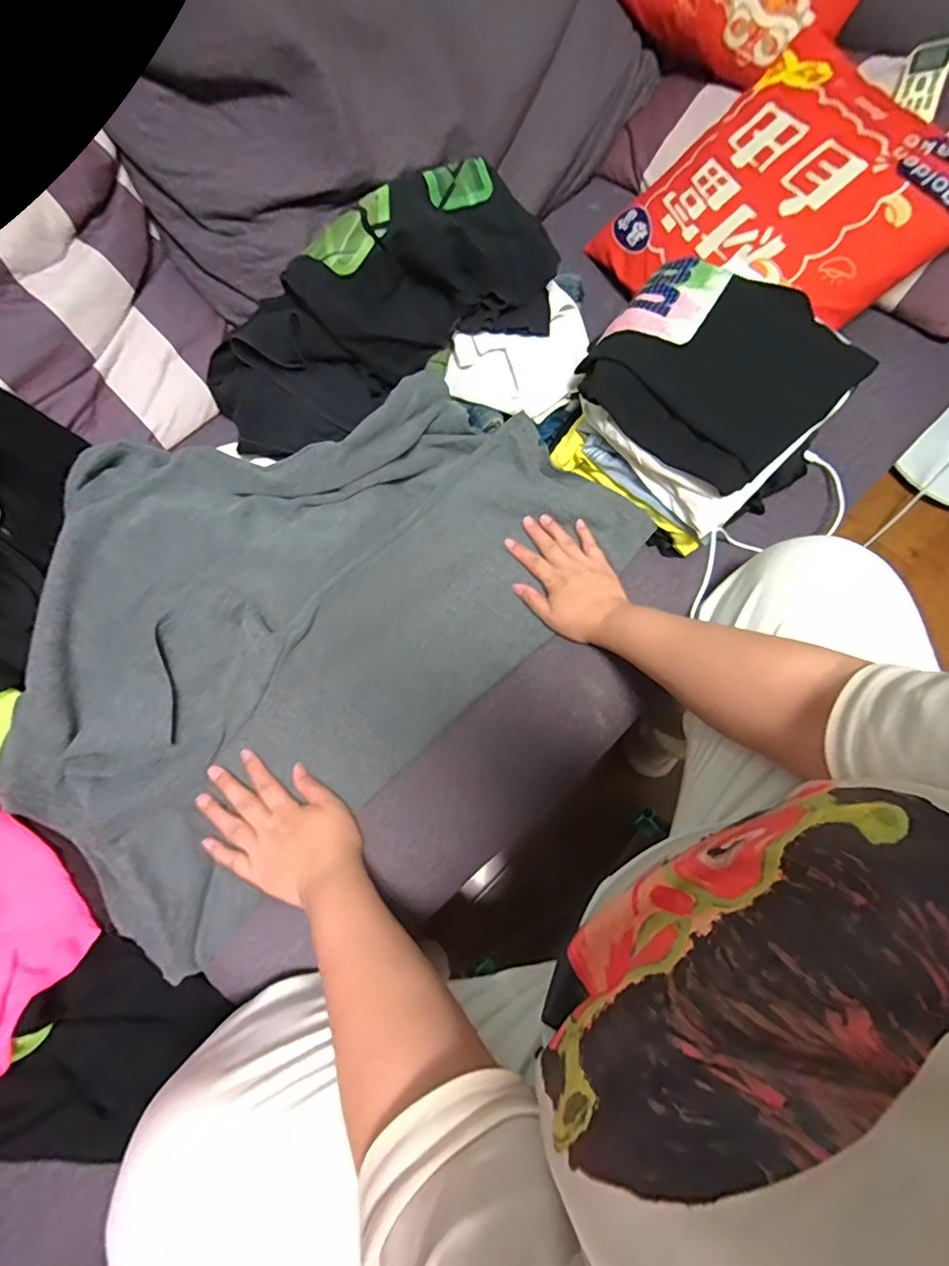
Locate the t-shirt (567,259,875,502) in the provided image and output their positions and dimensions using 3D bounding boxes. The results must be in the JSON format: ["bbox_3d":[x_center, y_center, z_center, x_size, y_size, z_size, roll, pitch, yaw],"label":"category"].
[{"bbox_3d":[0.263,-0.292,0.557,0.252,0.050,0.241,38,73,12],"label":"t-shirt"}]

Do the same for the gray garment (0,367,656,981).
[{"bbox_3d":[-0.180,-0.066,0.569,0.653,0.123,0.438,-43,76,-15],"label":"gray garment"}]

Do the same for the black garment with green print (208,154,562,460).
[{"bbox_3d":[-0.092,-0.386,0.613,0.471,0.160,0.166,-28,73,-11],"label":"black garment with green print"}]

